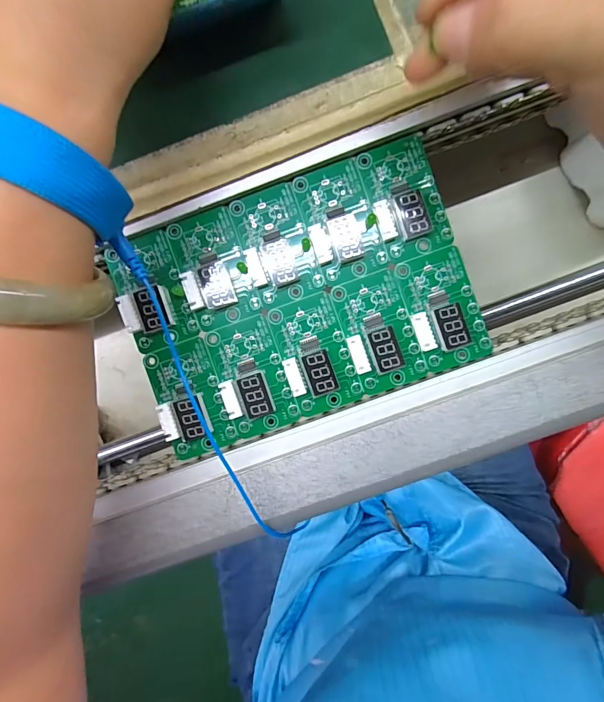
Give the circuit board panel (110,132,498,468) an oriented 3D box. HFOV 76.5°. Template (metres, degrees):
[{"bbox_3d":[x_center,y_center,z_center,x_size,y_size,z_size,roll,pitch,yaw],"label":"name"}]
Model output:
[{"bbox_3d":[-0.003,-0.027,0.209,0.180,0.012,0.126,-19,91,2],"label":"circuit board panel"}]

